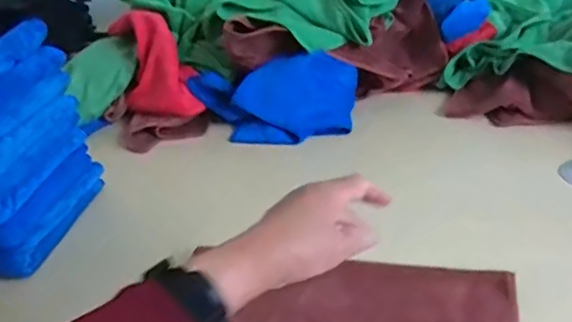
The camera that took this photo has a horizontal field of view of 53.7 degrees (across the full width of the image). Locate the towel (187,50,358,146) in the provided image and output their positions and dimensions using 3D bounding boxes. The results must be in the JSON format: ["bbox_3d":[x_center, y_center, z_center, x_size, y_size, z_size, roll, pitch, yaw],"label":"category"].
[{"bbox_3d":[-0.024,-0.097,0.869,0.261,0.093,0.120,-1,32,8],"label":"towel"}]

